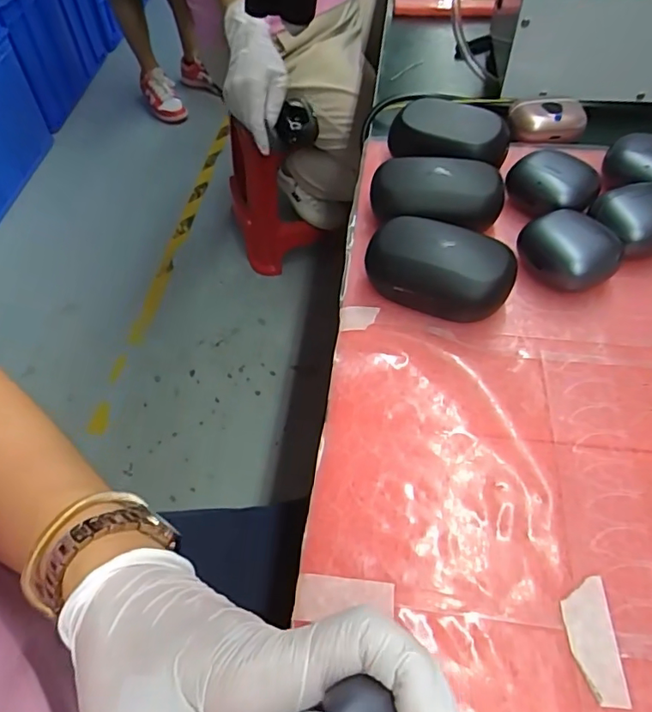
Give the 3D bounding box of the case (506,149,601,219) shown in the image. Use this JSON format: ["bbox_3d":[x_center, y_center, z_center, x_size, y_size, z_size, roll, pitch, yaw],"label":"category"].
[{"bbox_3d":[0.156,-0.117,0.365,0.058,0.025,0.048,18,57,17],"label":"case"}]

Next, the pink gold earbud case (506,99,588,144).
[{"bbox_3d":[0.179,-0.190,0.429,0.060,0.023,0.031,9,55,11],"label":"pink gold earbud case"}]

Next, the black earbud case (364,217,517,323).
[{"bbox_3d":[0.068,-0.053,0.317,0.083,0.034,0.044,21,58,19],"label":"black earbud case"}]

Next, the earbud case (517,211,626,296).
[{"bbox_3d":[0.149,-0.065,0.326,0.044,0.022,0.052,-30,57,-17],"label":"earbud case"}]

